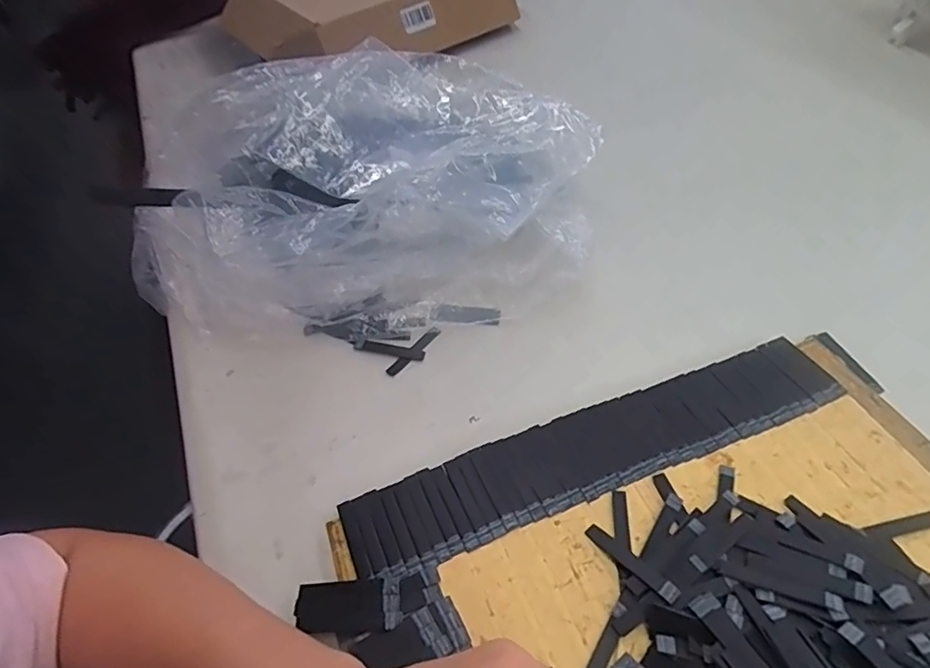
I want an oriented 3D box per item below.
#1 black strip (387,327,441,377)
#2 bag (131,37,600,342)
[{"bbox_3d":[-0.042,0.014,0.453,0.009,0.004,0.058,30,57,27],"label":"black strip"},{"bbox_3d":[-0.093,-0.156,0.535,0.419,0.098,0.351,5,50,9],"label":"bag"}]

